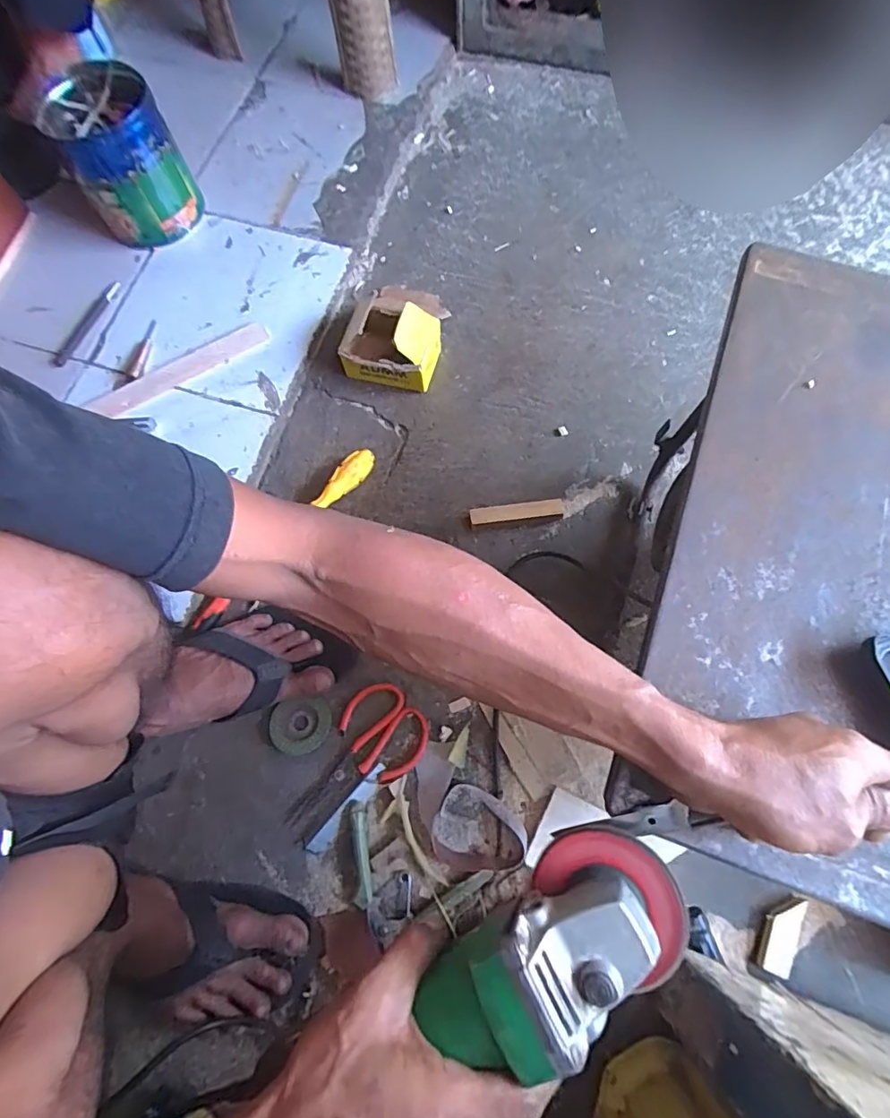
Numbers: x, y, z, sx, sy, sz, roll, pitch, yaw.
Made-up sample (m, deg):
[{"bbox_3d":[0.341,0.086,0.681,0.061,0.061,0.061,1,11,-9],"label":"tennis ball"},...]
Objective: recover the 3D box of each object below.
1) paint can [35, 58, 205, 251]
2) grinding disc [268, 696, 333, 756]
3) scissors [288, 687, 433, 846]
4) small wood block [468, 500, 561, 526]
[{"bbox_3d":[-0.449,-0.554,0.717,0.132,0.164,0.158,-37,75,-9],"label":"paint can"},{"bbox_3d":[-0.163,0.188,0.588,0.069,0.004,0.059,-11,73,-1],"label":"grinding disc"},{"bbox_3d":[-0.106,0.226,0.575,0.186,0.013,0.095,-43,76,-10],"label":"scissors"},{"bbox_3d":[0.088,-0.055,0.649,0.113,0.021,0.022,-7,73,0],"label":"small wood block"}]

